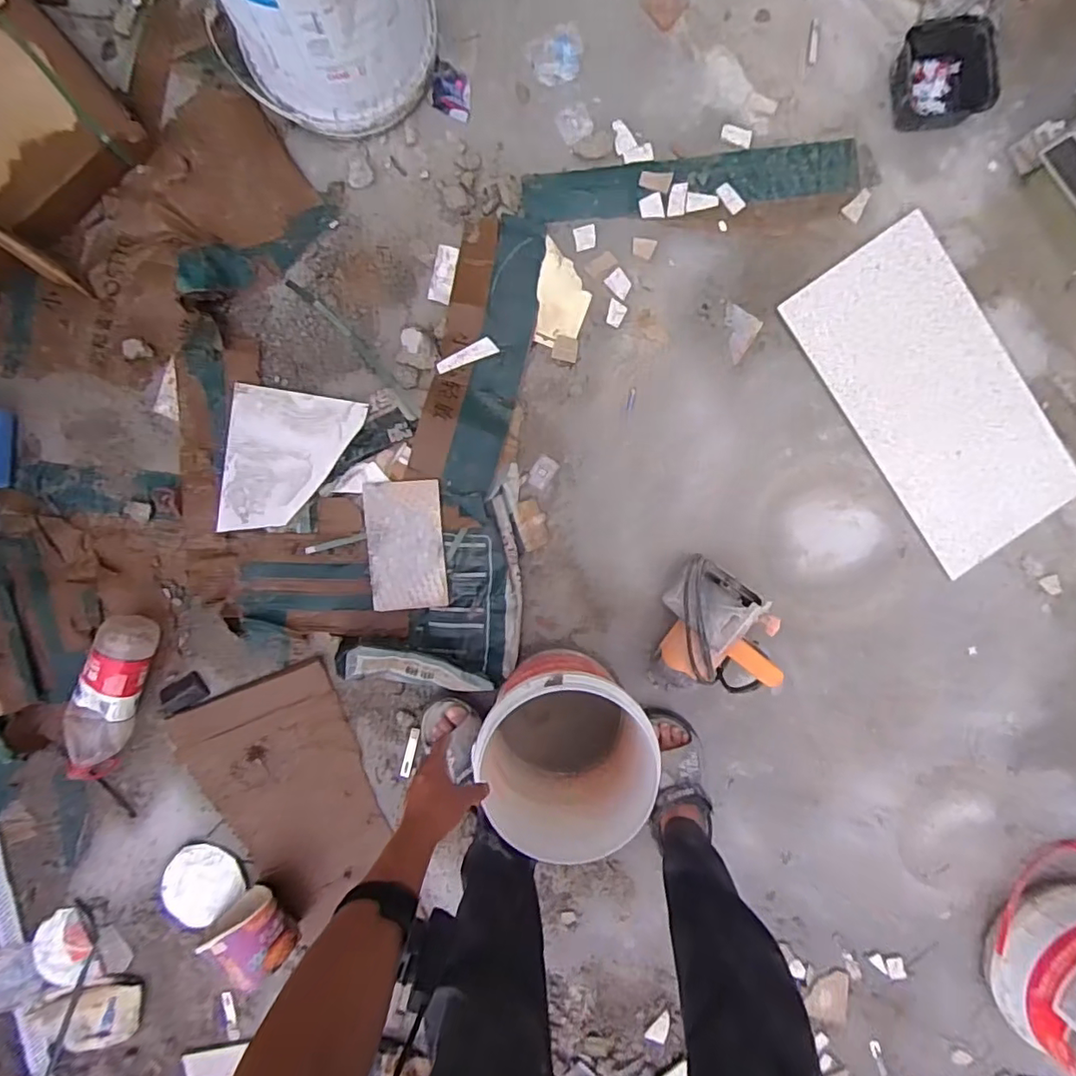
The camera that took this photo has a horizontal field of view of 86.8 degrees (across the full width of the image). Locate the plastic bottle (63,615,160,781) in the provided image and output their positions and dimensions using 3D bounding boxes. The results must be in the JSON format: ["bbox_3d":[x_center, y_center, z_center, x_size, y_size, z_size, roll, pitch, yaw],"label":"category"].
[{"bbox_3d":[-0.779,0.293,1.029,0.104,0.079,0.316,21,94,-1],"label":"plastic bottle"}]

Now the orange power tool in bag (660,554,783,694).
[{"bbox_3d":[0.313,0.160,0.976,0.193,0.120,0.184,0,94,0],"label":"orange power tool in bag"}]

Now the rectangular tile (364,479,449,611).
[{"bbox_3d":[-0.237,0.014,1.021,0.132,0.013,0.229,-3,94,0],"label":"rectangular tile"}]

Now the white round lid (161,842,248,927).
[{"bbox_3d":[-0.639,0.654,1.070,0.141,0.017,0.132,0,88,-4],"label":"white round lid"}]

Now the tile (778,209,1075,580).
[{"bbox_3d":[0.733,-0.255,1.049,0.305,0.010,0.602,-36,96,2],"label":"tile"}]

